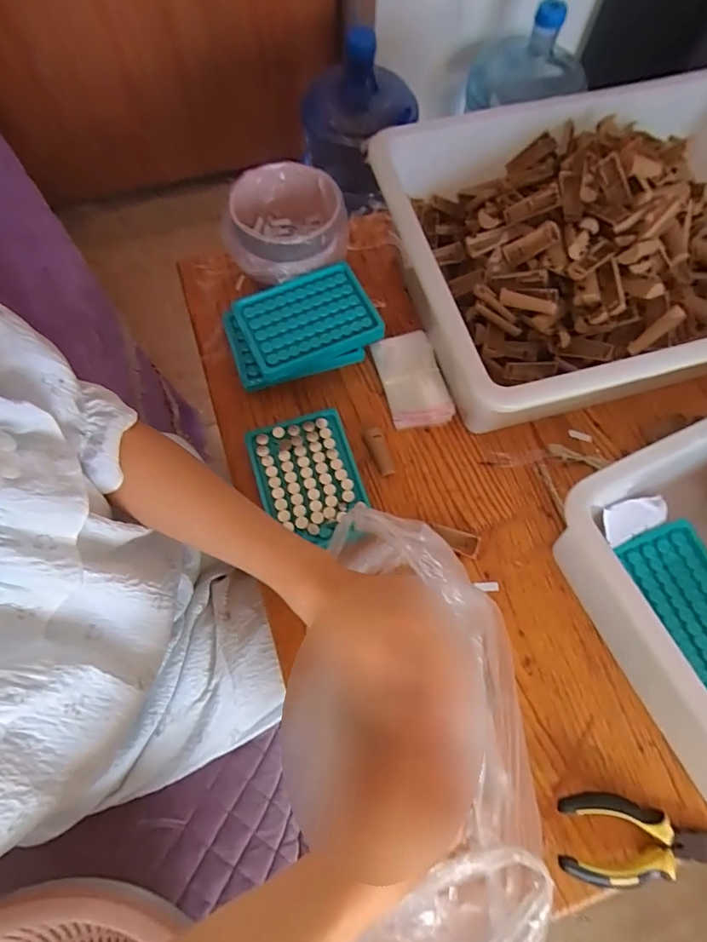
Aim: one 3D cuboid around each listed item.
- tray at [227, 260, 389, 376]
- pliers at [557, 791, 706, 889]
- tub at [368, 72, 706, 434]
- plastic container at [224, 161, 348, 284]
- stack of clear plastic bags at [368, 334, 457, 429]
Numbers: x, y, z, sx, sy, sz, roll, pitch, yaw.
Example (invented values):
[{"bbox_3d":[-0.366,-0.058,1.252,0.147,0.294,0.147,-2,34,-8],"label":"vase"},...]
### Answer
[{"bbox_3d":[-0.049,-0.156,0.503,0.134,0.024,0.090,-23,72,-9],"label":"tray"},{"bbox_3d":[0.225,0.279,0.359,0.143,0.017,0.057,6,70,2],"label":"pliers"},{"bbox_3d":[0.244,-0.236,0.488,0.403,0.128,0.350,-14,71,-5],"label":"tub"},{"bbox_3d":[-0.072,-0.260,0.523,0.118,0.074,0.126,9,70,3],"label":"plastic container"},{"bbox_3d":[0.063,-0.096,0.511,0.064,0.009,0.105,-15,74,-3],"label":"stack of clear plastic bags"}]

